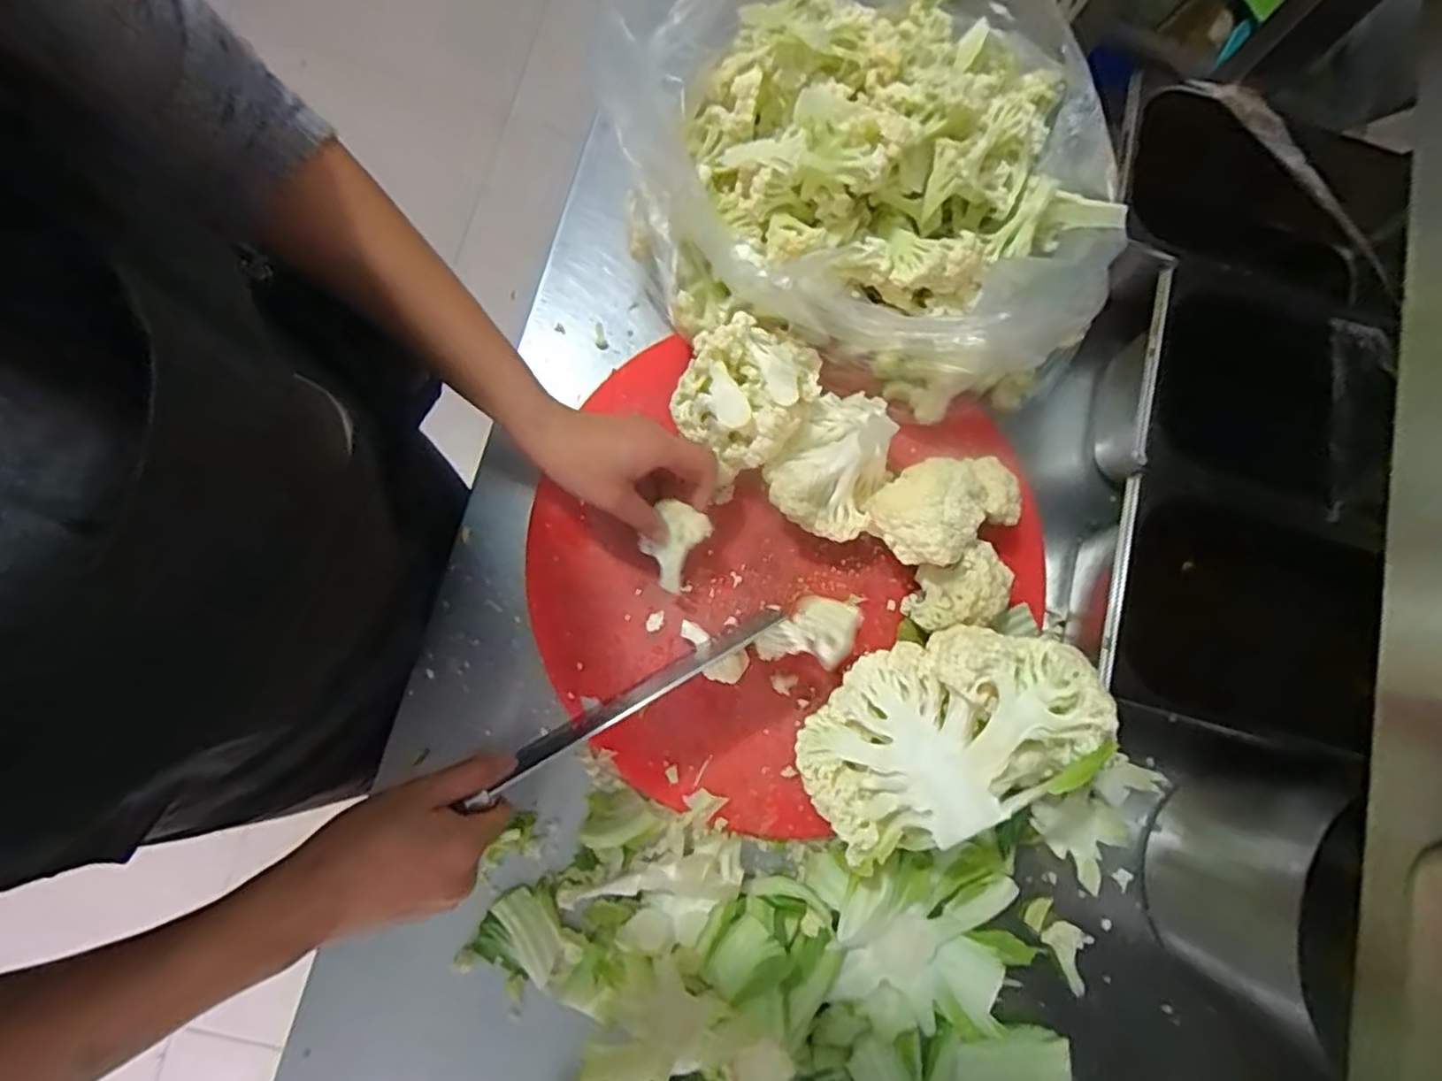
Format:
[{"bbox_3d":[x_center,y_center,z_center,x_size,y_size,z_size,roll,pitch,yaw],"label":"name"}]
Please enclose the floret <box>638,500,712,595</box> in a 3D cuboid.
[{"bbox_3d":[-0.034,0.002,0.515,0.042,0.026,0.061,29,107,8],"label":"floret"}]

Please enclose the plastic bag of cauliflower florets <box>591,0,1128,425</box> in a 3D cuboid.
[{"bbox_3d":[0.107,-0.291,0.520,0.340,0.200,0.385,-16,83,-9],"label":"plastic bag of cauliflower florets"}]

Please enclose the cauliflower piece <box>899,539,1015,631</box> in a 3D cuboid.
[{"bbox_3d":[0.180,0.039,0.538,0.078,0.060,0.055,-24,84,-10],"label":"cauliflower piece"}]

